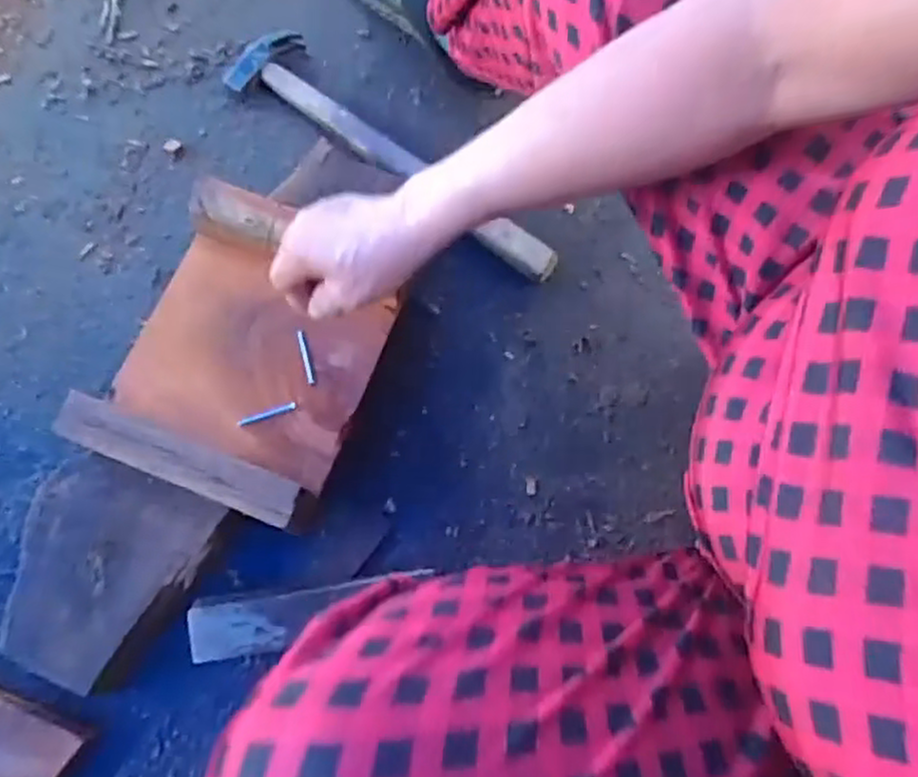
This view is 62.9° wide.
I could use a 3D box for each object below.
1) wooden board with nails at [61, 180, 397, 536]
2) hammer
[{"bbox_3d":[-0.174,-0.030,0.606,0.192,0.067,0.231,20,75,6],"label":"wooden board with nails"},{"bbox_3d":[-0.057,-0.240,0.738,0.381,0.026,0.083,33,77,9],"label":"hammer"}]

